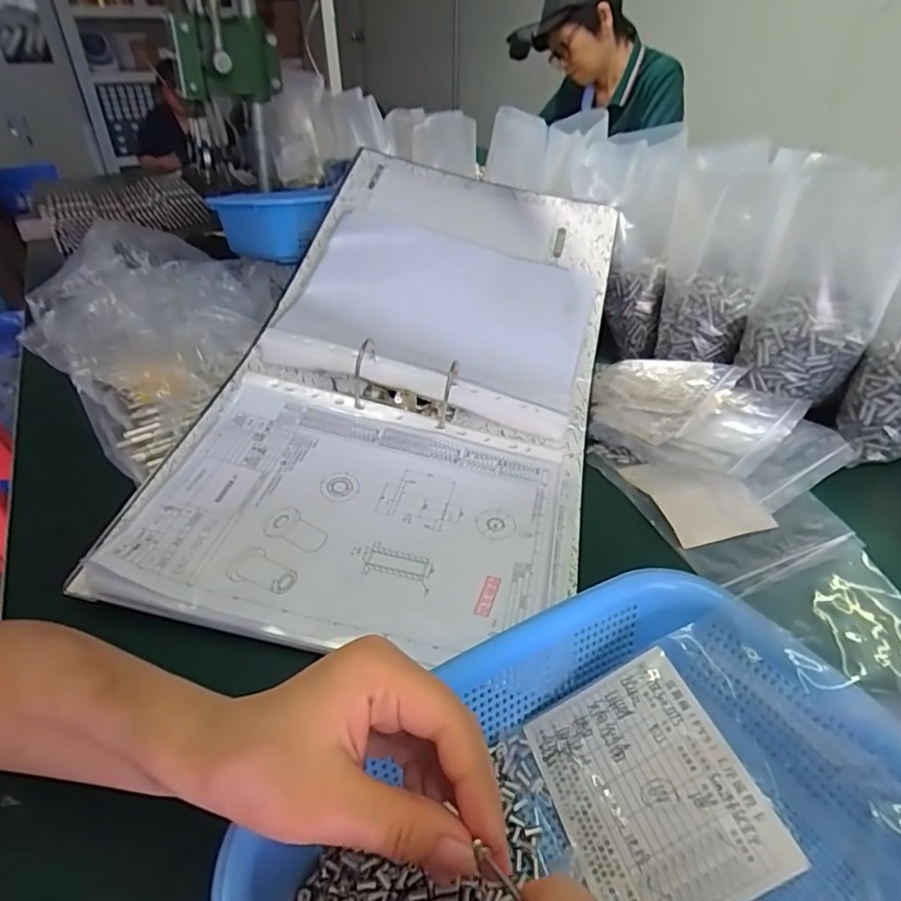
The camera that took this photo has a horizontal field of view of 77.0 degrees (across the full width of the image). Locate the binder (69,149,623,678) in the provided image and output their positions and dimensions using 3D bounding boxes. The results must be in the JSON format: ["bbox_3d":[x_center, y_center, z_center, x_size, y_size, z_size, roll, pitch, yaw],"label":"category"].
[{"bbox_3d":[-0.026,-0.113,0.570,0.352,0.138,0.644,13,43,7],"label":"binder"}]

